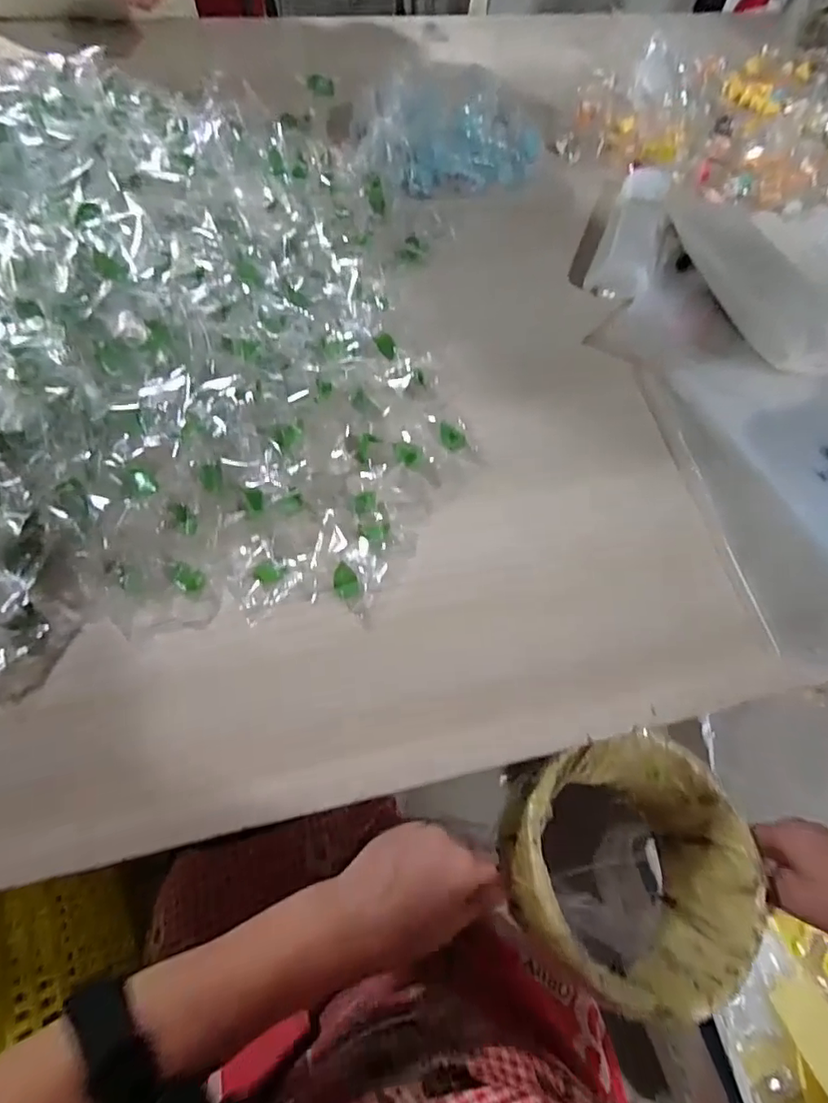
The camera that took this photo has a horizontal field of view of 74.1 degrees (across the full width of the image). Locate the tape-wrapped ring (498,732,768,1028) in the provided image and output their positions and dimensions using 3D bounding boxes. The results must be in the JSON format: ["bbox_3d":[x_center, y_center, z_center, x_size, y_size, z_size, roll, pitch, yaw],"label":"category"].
[{"bbox_3d":[0.162,0.232,0.417,0.173,0.098,0.172,1,64,-2],"label":"tape-wrapped ring"}]

